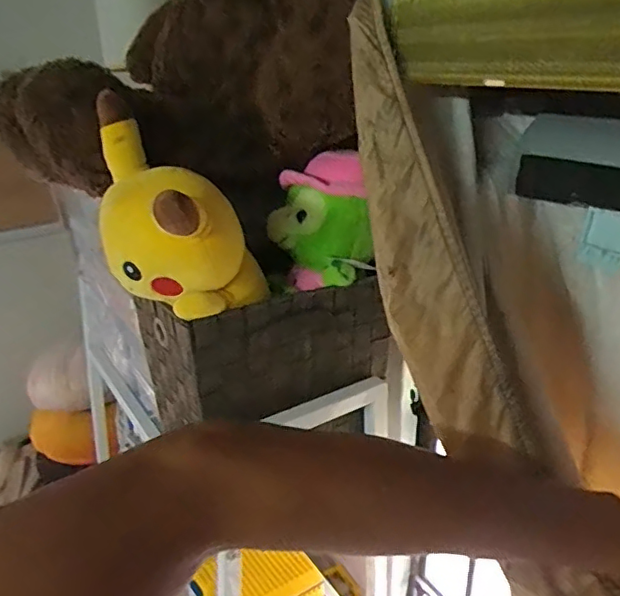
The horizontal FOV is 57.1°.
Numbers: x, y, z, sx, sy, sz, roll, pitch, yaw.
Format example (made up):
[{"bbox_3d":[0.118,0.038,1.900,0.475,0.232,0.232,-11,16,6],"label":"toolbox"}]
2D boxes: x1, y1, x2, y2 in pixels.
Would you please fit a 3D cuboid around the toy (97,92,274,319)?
[{"bbox_3d":[-0.112,-0.066,0.498,0.145,0.169,0.162,-6,24,-12],"label":"toy"}]

